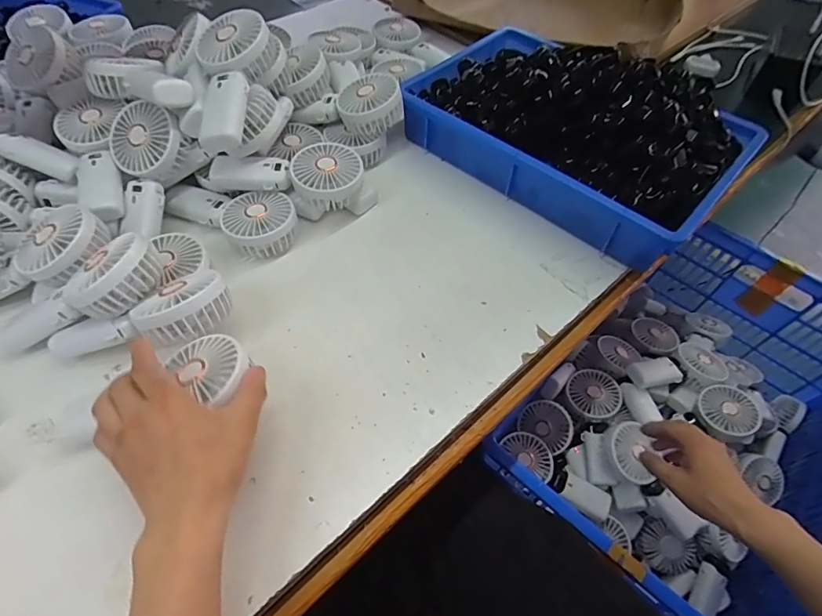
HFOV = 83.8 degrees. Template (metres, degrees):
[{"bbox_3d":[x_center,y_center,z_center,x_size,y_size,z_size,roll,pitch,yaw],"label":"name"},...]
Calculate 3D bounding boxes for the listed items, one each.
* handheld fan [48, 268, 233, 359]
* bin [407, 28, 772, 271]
[{"bbox_3d":[-0.258,0.007,0.445,0.167,0.039,0.081,-9,37,14],"label":"handheld fan"},{"bbox_3d":[0.218,-0.261,0.633,0.417,0.117,0.269,39,63,22],"label":"bin"}]

